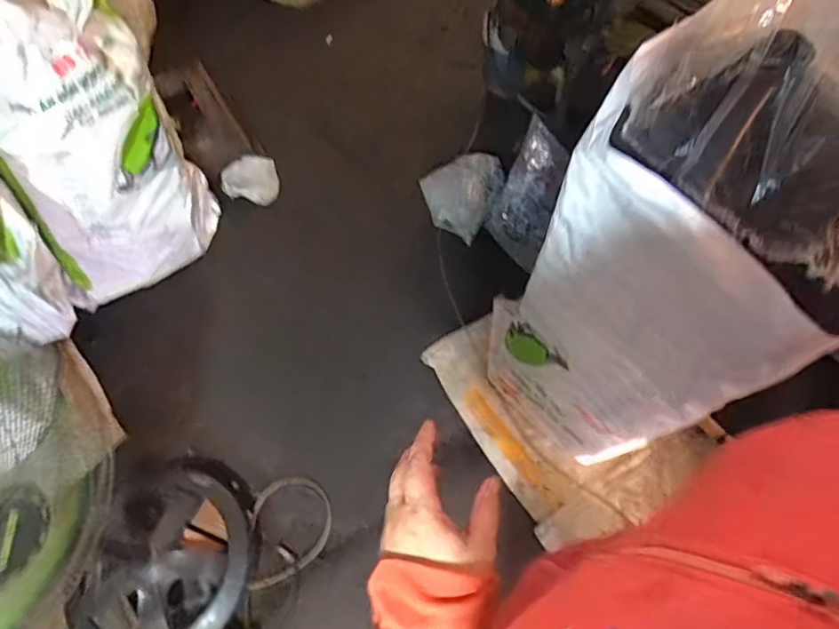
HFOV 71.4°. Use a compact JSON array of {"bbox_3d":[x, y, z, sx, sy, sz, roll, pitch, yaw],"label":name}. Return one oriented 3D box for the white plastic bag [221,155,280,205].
[{"bbox_3d":[-0.506,-0.417,1.770,0.173,0.022,0.146,14,78,0],"label":"white plastic bag"}]

